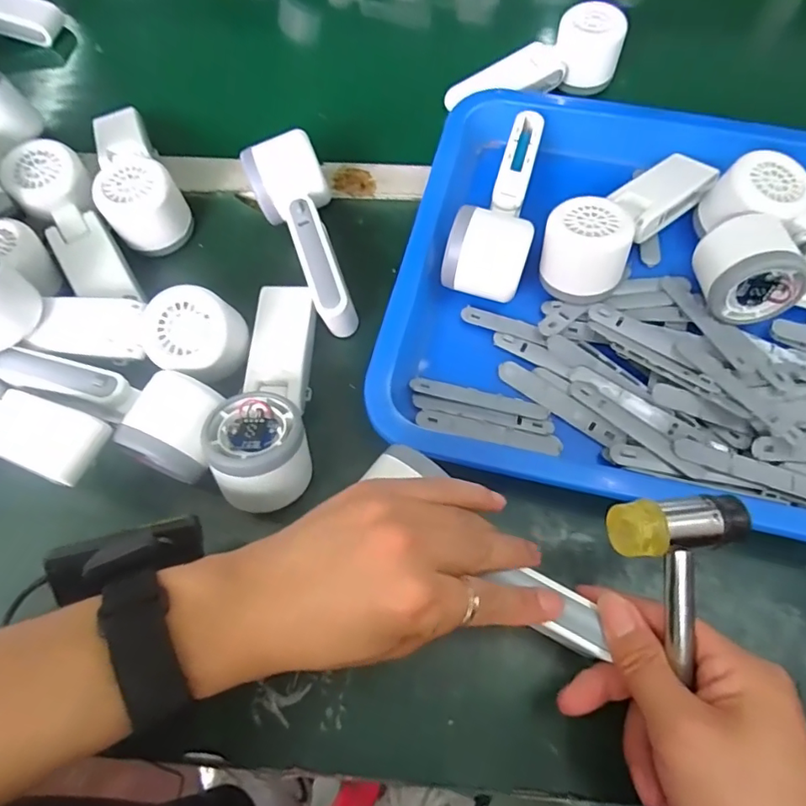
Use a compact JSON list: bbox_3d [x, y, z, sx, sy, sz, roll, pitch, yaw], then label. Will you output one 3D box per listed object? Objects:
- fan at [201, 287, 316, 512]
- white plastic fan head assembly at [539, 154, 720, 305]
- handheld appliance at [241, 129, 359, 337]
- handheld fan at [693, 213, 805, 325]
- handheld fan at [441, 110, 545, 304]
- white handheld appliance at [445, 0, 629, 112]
[{"bbox_3d":[-0.088,-0.011,0.346,0.062,0.061,0.162,-4,65,-1],"label":"fan"},{"bbox_3d":[0.170,-0.139,0.388,0.161,0.052,0.058,-38,70,-15],"label":"white plastic fan head assembly"},{"bbox_3d":[-0.069,-0.119,0.388,0.052,0.058,0.157,-18,66,-7],"label":"handheld appliance"},{"bbox_3d":[0.286,-0.086,0.355,0.163,0.050,0.062,5,65,3],"label":"handheld fan"},{"bbox_3d":[0.080,-0.151,0.397,0.051,0.054,0.165,19,66,10],"label":"handheld fan"},{"bbox_3d":[0.119,-0.303,0.472,0.157,0.052,0.050,-22,66,-9],"label":"white handheld appliance"}]

